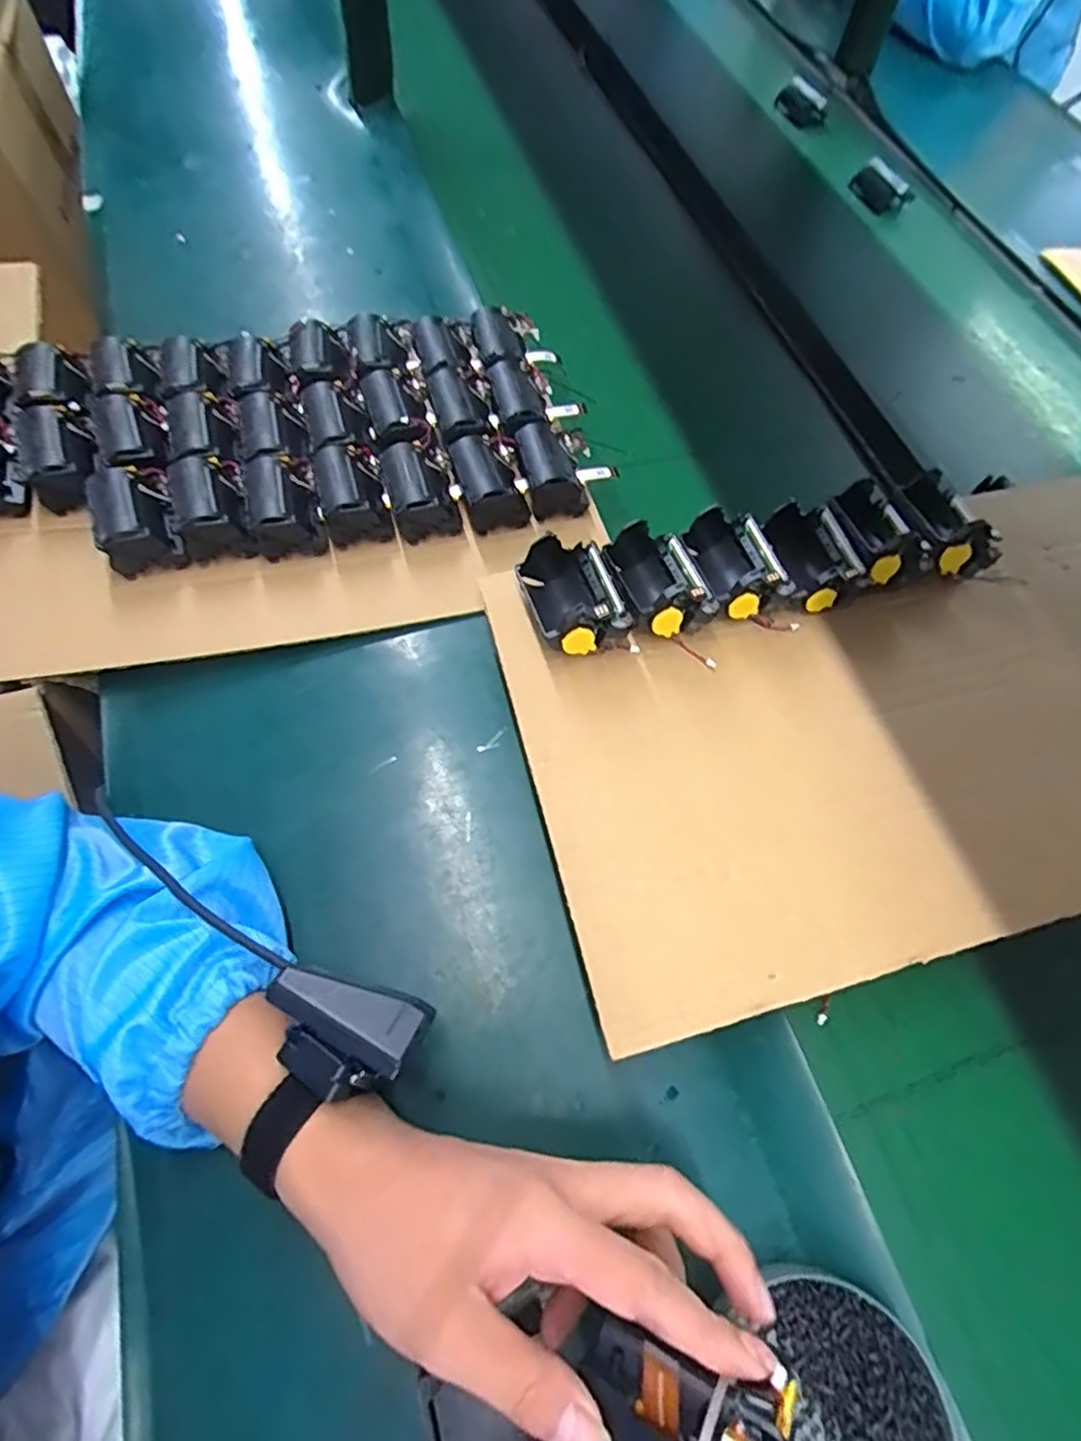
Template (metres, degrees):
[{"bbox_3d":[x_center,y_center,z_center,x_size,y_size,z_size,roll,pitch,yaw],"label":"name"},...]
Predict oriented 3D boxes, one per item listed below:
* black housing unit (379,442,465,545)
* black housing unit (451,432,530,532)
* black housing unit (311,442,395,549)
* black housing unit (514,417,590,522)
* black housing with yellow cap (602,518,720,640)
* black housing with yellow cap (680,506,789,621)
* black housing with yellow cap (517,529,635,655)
[{"bbox_3d":[-0.093,-0.176,0.498,0.049,0.044,0.067,-18,67,-12],"label":"black housing unit"},{"bbox_3d":[-0.040,-0.187,0.504,0.047,0.039,0.069,-14,66,-10],"label":"black housing unit"},{"bbox_3d":[-0.143,-0.169,0.493,0.045,0.044,0.068,-18,67,-12],"label":"black housing unit"},{"bbox_3d":[0.007,-0.200,0.514,0.045,0.037,0.070,-15,66,-10],"label":"black housing unit"},{"bbox_3d":[0.074,-0.092,0.415,0.059,0.043,0.074,-11,66,-10],"label":"black housing with yellow cap"},{"bbox_3d":[0.129,-0.105,0.427,0.056,0.043,0.069,-12,66,-10],"label":"black housing with yellow cap"},{"bbox_3d":[0.020,-0.079,0.404,0.054,0.045,0.072,-12,66,-11],"label":"black housing with yellow cap"}]

